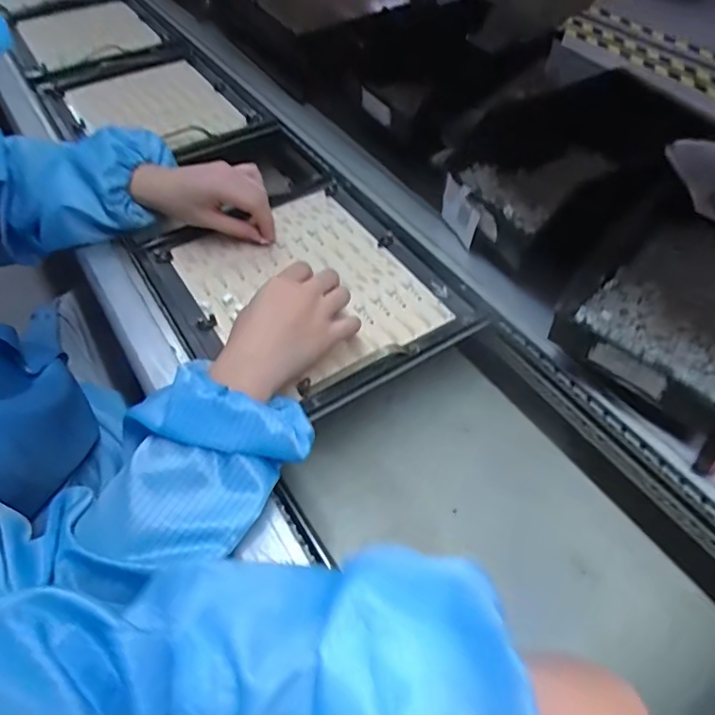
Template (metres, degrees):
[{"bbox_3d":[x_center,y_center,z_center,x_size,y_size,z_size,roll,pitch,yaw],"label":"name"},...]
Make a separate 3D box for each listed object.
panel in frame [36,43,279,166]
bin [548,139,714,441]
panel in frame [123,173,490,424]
[{"bbox_3d":[-0.325,-0.396,0.852,0.253,0.034,0.358,-34,59,-23],"label":"panel in frame"},{"bbox_3d":[0.289,-0.071,0.464,0.141,0.105,0.219,34,60,24],"label":"bin"},{"bbox_3d":[-0.064,-0.082,0.584,0.270,0.025,0.312,-26,56,-19],"label":"panel in frame"}]

